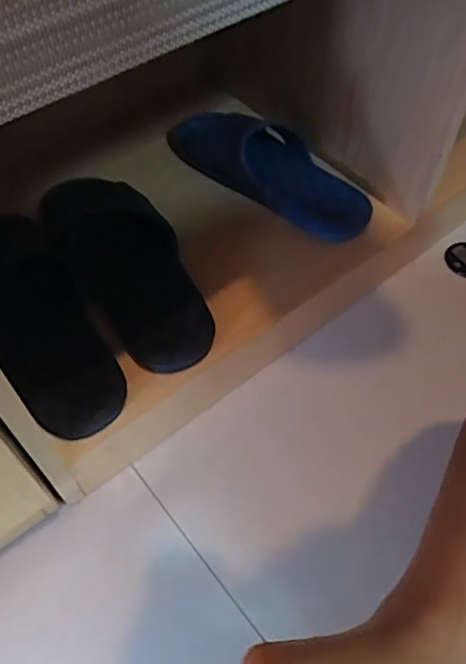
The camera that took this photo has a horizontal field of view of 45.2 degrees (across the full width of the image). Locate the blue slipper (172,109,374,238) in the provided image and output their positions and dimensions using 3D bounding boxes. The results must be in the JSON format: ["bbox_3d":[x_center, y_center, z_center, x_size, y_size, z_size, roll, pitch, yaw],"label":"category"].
[{"bbox_3d":[0.045,-0.199,0.676,0.259,0.058,0.095,31,59,6],"label":"blue slipper"}]

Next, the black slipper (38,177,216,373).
[{"bbox_3d":[-0.116,-0.076,0.586,0.111,0.059,0.268,-30,73,-19],"label":"black slipper"}]

